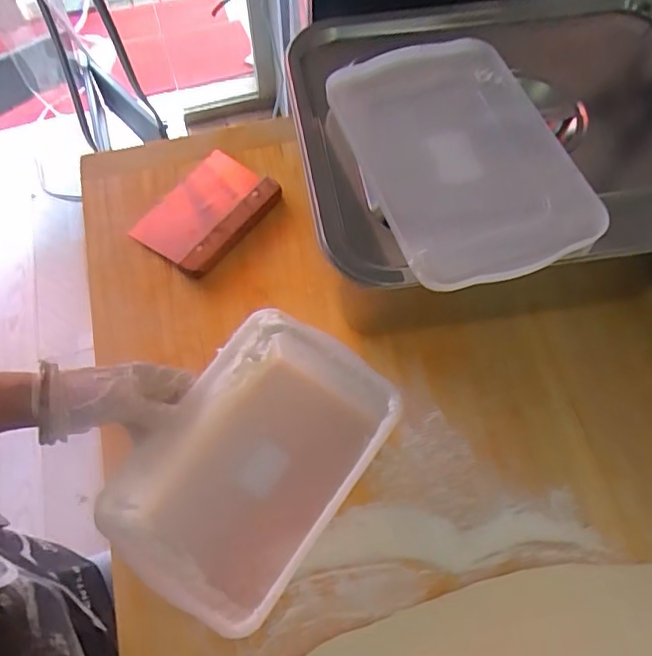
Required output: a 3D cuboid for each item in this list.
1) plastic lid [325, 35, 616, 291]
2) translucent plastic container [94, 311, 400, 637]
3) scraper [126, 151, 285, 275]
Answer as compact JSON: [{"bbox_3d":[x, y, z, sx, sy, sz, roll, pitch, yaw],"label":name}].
[{"bbox_3d":[0.112,-0.145,0.477,0.158,0.021,0.238,-18,67,-7],"label":"plastic lid"},{"bbox_3d":[-0.058,0.117,0.480,0.149,0.100,0.225,33,70,14],"label":"translucent plastic container"},{"bbox_3d":[-0.129,-0.129,0.612,0.097,0.029,0.138,35,71,15],"label":"scraper"}]

